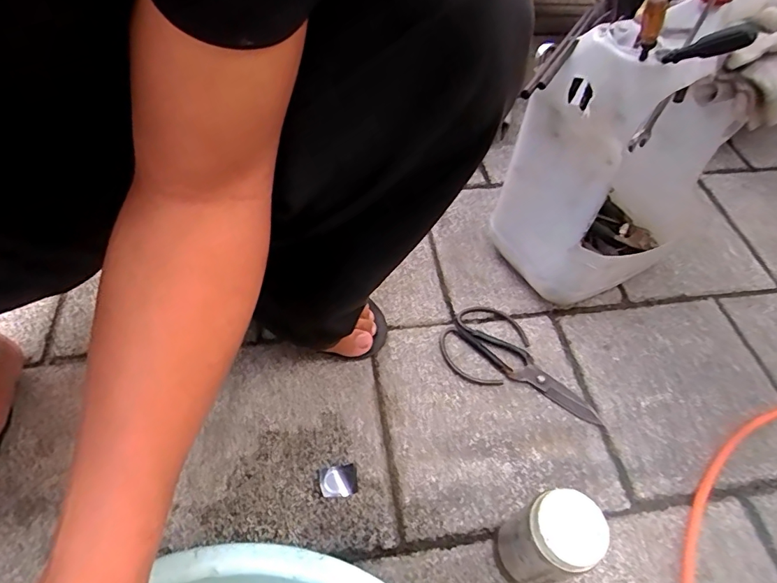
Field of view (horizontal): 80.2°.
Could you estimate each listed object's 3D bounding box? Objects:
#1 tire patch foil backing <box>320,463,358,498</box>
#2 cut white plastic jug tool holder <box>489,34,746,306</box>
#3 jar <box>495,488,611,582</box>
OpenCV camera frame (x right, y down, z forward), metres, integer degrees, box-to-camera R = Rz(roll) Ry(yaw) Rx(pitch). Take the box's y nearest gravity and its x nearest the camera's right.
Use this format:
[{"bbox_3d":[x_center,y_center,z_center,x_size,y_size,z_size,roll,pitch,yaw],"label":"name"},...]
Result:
[{"bbox_3d":[-0.052,0.196,0.476,0.036,0.010,0.030,-6,56,-9],"label":"tire patch foil backing"},{"bbox_3d":[0.260,-0.143,0.547,0.217,0.320,0.161,-25,61,-20],"label":"cut white plastic jug tool holder"},{"bbox_3d":[0.133,0.214,0.399,0.060,0.127,0.057,2,55,-3],"label":"jar"}]

